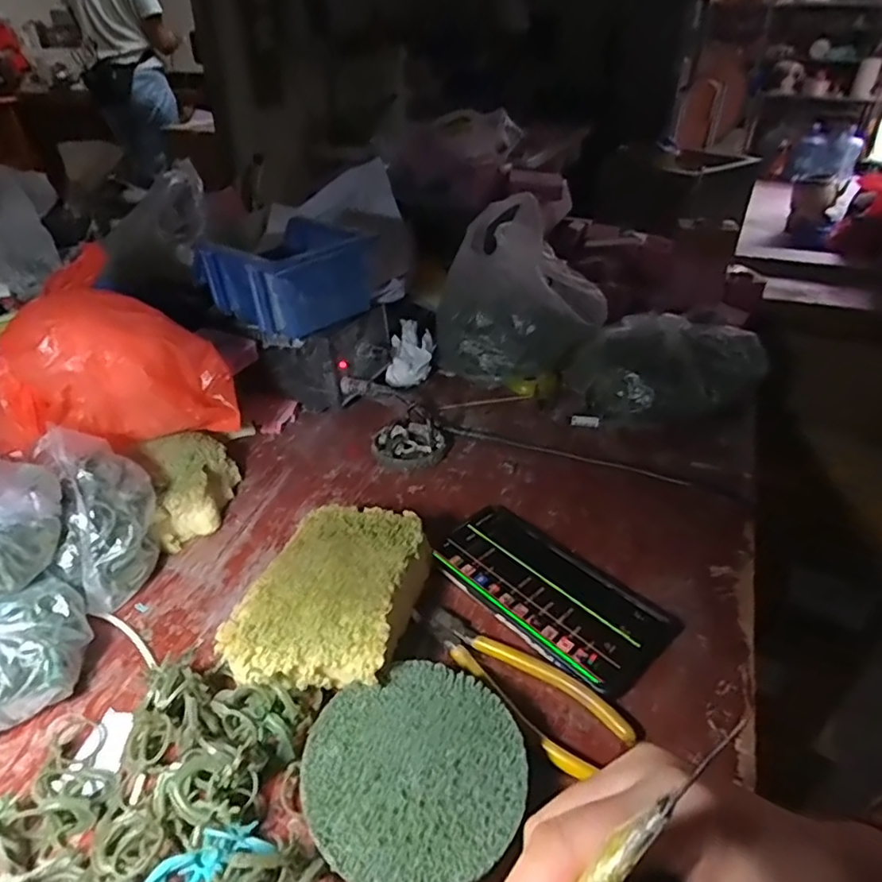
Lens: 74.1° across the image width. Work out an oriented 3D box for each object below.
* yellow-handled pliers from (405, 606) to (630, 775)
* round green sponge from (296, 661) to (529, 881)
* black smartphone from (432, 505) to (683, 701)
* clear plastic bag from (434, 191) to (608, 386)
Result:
[{"bbox_3d":[0.044,0.138,0.356,0.045,0.010,0.141,-25,44,-33],"label":"yellow-handled pliers"},{"bbox_3d":[-0.013,0.168,0.296,0.105,0.023,0.106,2,36,-2],"label":"round green sponge"},{"bbox_3d":[0.077,0.100,0.413,0.089,0.007,0.162,-26,45,-34],"label":"black smartphone"},{"bbox_3d":[0.092,-0.161,0.651,0.190,0.179,0.086,3,35,3],"label":"clear plastic bag"}]

